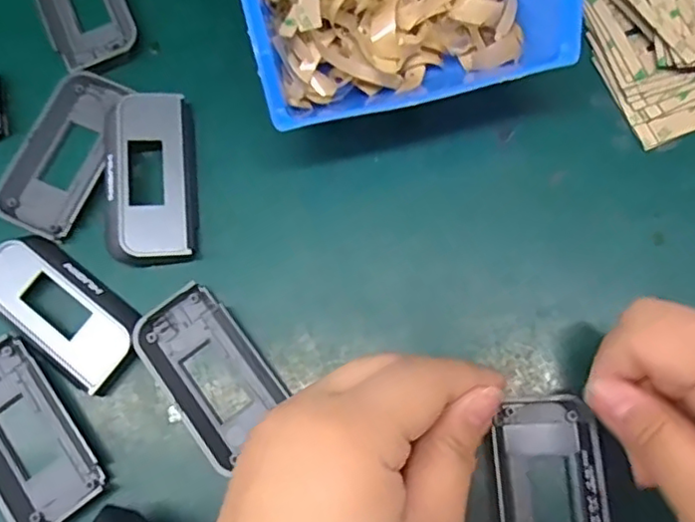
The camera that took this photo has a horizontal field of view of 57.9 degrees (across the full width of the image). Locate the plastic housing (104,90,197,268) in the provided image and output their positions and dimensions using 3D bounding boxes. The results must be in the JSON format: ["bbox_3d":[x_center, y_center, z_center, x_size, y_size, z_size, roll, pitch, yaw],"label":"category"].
[{"bbox_3d":[-0.085,-0.035,0.270,0.037,0.012,0.076,-6,76,0],"label":"plastic housing"}]

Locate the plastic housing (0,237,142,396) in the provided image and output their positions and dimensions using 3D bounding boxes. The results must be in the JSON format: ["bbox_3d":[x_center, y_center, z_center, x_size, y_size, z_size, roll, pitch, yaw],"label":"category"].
[{"bbox_3d":[-0.119,0.020,0.260,0.075,0.007,0.036,37,80,10],"label":"plastic housing"}]

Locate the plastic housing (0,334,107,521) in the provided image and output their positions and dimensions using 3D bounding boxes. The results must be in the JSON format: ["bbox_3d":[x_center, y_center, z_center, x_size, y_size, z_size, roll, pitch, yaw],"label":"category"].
[{"bbox_3d":[-0.129,0.069,0.249,0.036,0.010,0.074,-36,77,-7],"label":"plastic housing"}]

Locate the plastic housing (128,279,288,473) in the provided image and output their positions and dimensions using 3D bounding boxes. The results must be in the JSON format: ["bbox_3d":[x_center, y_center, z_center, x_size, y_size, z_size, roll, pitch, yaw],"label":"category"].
[{"bbox_3d":[-0.054,0.044,0.252,0.038,0.009,0.069,-37,77,-7],"label":"plastic housing"}]

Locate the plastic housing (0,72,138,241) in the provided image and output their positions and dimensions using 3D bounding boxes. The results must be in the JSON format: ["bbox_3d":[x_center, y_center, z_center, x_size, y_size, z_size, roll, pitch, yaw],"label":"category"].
[{"bbox_3d":[-0.124,-0.049,0.276,0.041,0.008,0.075,25,78,8],"label":"plastic housing"}]

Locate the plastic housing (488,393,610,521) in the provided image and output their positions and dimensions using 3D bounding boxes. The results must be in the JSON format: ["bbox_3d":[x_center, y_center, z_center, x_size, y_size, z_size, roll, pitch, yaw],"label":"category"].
[{"bbox_3d":[0.075,0.090,0.233,0.039,0.009,0.076,-3,76,1],"label":"plastic housing"}]

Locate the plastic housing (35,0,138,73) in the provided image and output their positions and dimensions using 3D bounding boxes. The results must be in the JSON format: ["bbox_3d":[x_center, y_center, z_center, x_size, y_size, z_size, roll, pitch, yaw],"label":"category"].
[{"bbox_3d":[-0.127,-0.126,0.299,0.039,0.006,0.074,-25,76,-4],"label":"plastic housing"}]

